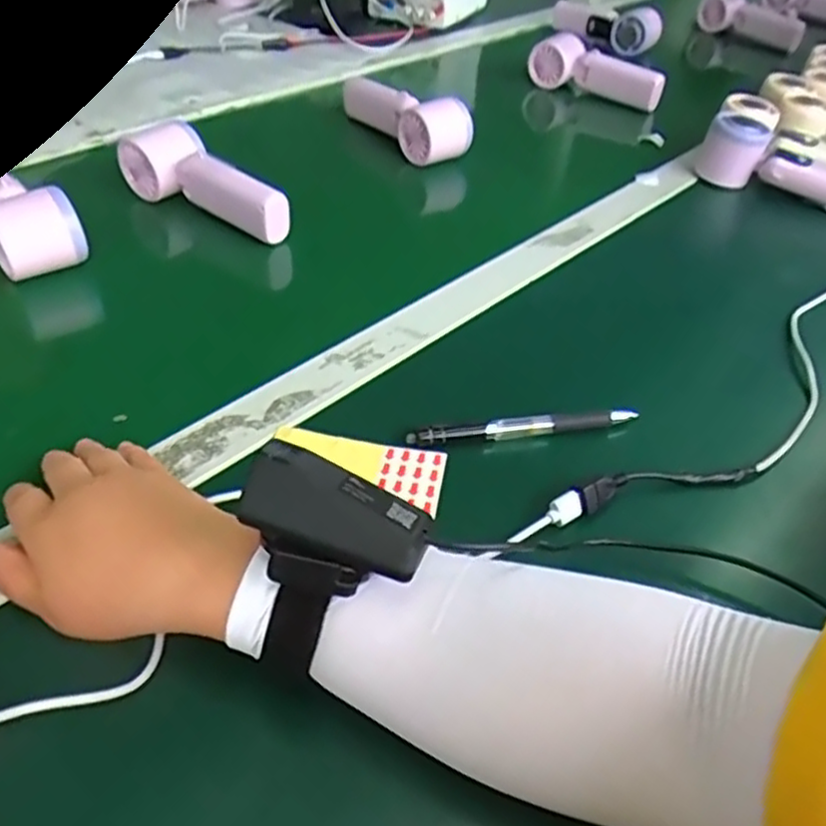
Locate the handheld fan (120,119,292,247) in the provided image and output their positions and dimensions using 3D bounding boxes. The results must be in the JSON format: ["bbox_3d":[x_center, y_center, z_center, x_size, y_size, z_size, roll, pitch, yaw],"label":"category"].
[{"bbox_3d":[-0.176,-0.191,0.597,0.166,0.053,0.052,35,50,29],"label":"handheld fan"}]

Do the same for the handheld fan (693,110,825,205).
[{"bbox_3d":[0.361,-0.236,0.693,0.167,0.062,0.050,26,47,22],"label":"handheld fan"}]

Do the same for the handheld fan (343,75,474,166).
[{"bbox_3d":[-0.008,-0.318,0.753,0.055,0.061,0.166,-20,48,-25],"label":"handheld fan"}]

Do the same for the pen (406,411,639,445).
[{"bbox_3d":[0.067,0.008,0.431,0.139,0.011,0.009,-4,43,-10],"label":"pen"}]

